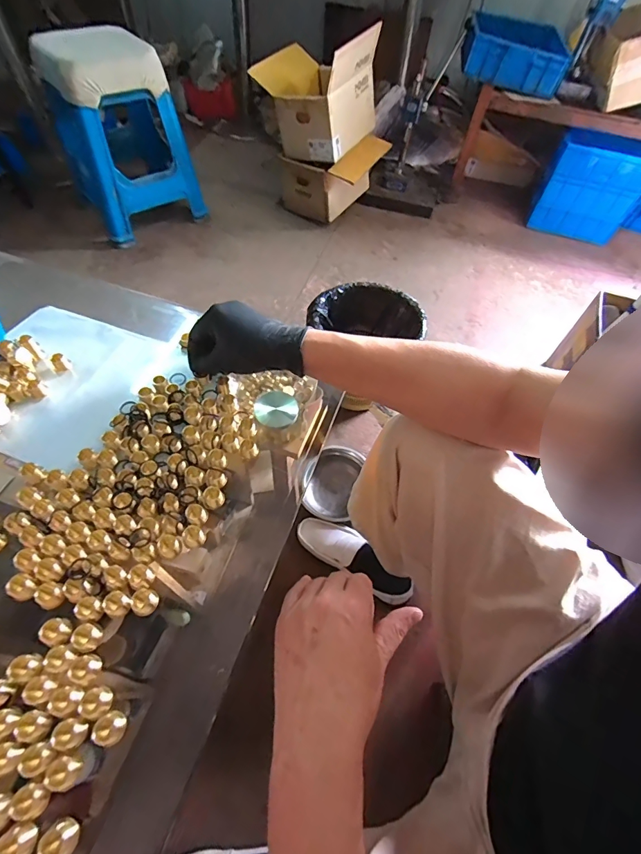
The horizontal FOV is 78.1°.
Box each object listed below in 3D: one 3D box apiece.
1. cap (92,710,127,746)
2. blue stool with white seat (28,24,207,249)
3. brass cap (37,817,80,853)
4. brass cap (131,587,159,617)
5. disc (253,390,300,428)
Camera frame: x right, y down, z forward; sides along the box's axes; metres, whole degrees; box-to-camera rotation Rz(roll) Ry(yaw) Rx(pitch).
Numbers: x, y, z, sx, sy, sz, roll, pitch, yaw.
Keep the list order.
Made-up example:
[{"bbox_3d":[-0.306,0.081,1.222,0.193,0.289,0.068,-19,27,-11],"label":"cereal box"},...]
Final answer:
[{"bbox_3d":[-0.158,0.226,0.296,0.018,0.017,0.021,-6,57,-8],"label":"cap"},{"bbox_3d":[-0.662,-0.977,1.336,0.367,0.512,0.336,-28,62,-21],"label":"blue stool with white seat"},{"bbox_3d":[-0.173,0.274,0.261,0.017,0.021,0.021,-15,58,-14],"label":"brass cap"},{"bbox_3d":[-0.154,0.154,0.348,0.018,0.016,0.021,22,57,11],"label":"brass cap"},{"bbox_3d":[-0.054,-0.021,0.485,0.058,0.009,0.044,-14,92,-30],"label":"disc"}]

